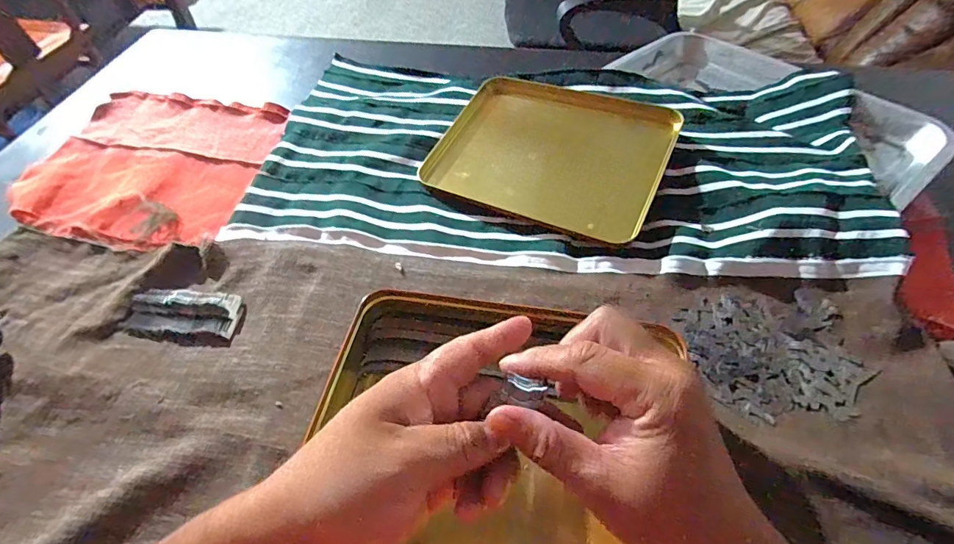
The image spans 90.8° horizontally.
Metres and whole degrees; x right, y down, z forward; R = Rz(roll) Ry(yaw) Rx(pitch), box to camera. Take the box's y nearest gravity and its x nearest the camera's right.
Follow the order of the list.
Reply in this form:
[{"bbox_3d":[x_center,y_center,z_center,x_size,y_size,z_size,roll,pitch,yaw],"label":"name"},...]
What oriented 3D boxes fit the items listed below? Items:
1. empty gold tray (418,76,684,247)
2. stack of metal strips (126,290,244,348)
[{"bbox_3d":[0.087,-0.146,0.535,0.244,0.026,0.207,21,55,17],"label":"empty gold tray"},{"bbox_3d":[-0.259,0.038,0.415,0.097,0.014,0.050,5,52,6],"label":"stack of metal strips"}]

